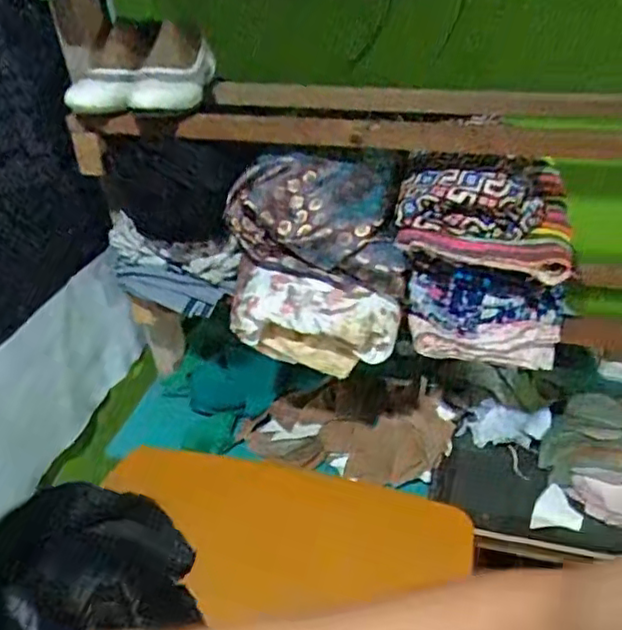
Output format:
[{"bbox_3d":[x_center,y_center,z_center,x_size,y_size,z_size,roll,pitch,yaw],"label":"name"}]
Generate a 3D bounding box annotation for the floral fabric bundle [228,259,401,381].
[{"bbox_3d":[-0.001,0.017,0.794,0.217,0.122,0.079,9,37,19],"label":"floral fabric bundle"}]

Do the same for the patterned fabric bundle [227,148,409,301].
[{"bbox_3d":[0.014,-0.121,0.770,0.214,0.132,0.104,7,36,17],"label":"patterned fabric bundle"}]

